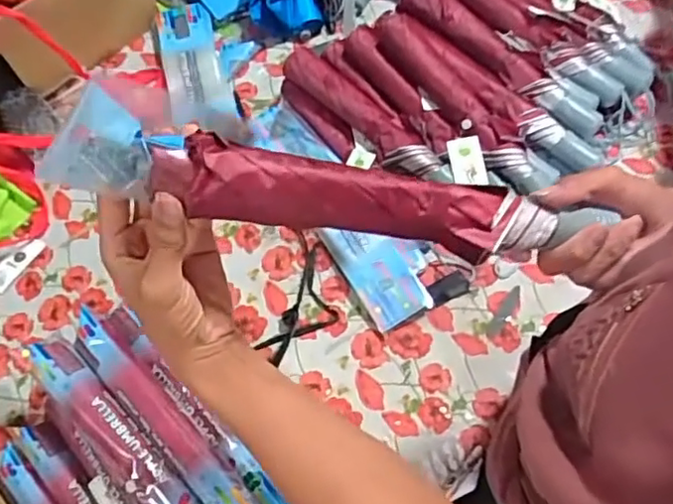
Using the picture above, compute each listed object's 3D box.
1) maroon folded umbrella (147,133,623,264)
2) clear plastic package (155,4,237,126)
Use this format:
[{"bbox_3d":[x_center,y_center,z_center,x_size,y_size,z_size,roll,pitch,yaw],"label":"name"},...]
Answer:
[{"bbox_3d":[0.032,-0.030,0.414,0.295,0.031,0.041,7,62,-14],"label":"maroon folded umbrella"},{"bbox_3d":[-0.227,-0.300,0.978,0.088,0.043,0.264,-16,64,-3],"label":"clear plastic package"}]

